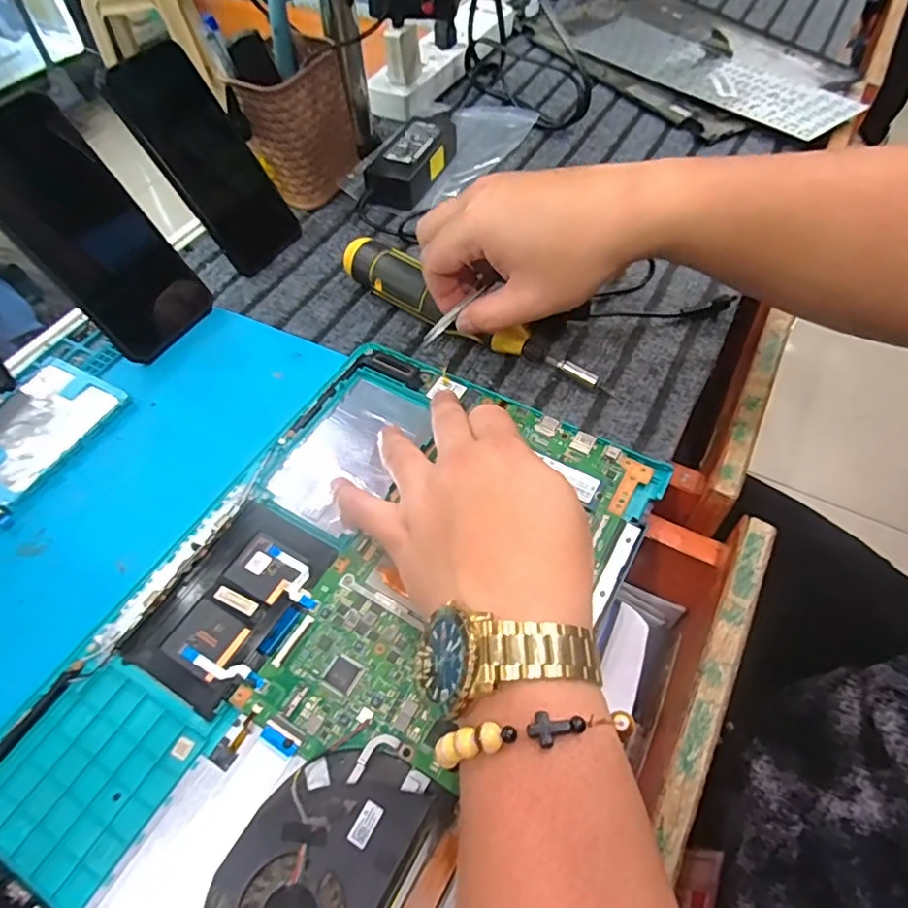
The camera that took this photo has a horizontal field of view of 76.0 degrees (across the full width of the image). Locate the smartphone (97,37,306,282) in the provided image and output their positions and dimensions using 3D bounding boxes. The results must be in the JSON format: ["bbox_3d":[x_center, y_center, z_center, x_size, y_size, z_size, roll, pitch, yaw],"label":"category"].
[{"bbox_3d":[-0.189,-0.226,0.454,0.008,0.159,0.077,0,45,47],"label":"smartphone"}]

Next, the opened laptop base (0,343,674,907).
[{"bbox_3d":[-0.057,0.091,0.305,0.222,0.015,0.354,24,60,20],"label":"opened laptop base"}]

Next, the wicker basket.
[{"bbox_3d":[-0.133,-0.289,0.514,0.083,0.110,0.084,-10,55,-4],"label":"wicker basket"}]

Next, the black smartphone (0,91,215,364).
[{"bbox_3d":[-0.242,-0.146,0.390,0.008,0.160,0.080,6,49,47],"label":"black smartphone"}]

